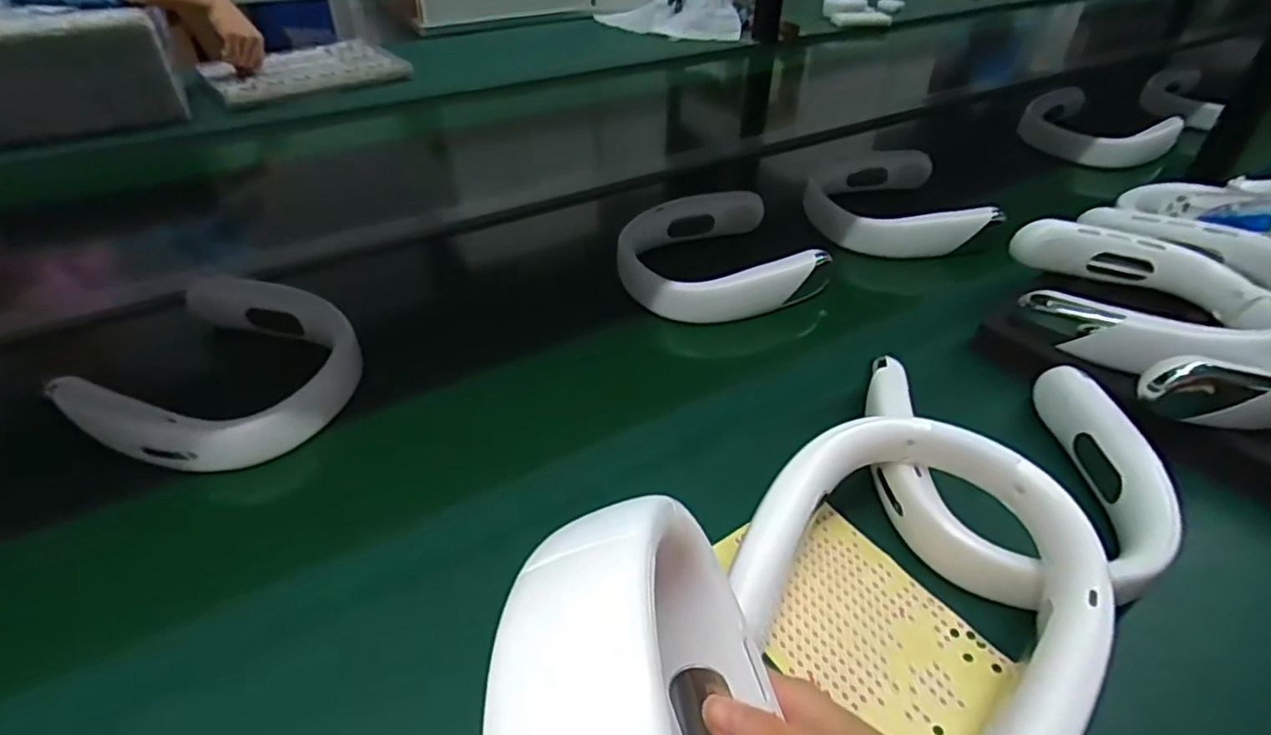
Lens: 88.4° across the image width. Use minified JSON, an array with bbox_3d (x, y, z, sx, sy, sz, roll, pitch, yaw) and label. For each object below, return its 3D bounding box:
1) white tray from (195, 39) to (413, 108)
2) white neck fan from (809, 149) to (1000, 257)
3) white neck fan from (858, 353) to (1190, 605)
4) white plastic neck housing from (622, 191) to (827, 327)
[{"bbox_3d":[-0.608,-0.550,1.206,0.322,0.022,0.222,-25,49,-27],"label":"white tray"},{"bbox_3d":[0.309,-0.223,0.827,0.184,0.045,0.238,-3,42,-6],"label":"white neck fan"},{"bbox_3d":[0.264,0.075,0.464,0.179,0.048,0.198,2,42,-1],"label":"white neck fan"},{"bbox_3d":[0.077,-0.122,0.712,0.192,0.056,0.169,-13,44,-16],"label":"white plastic neck housing"}]

